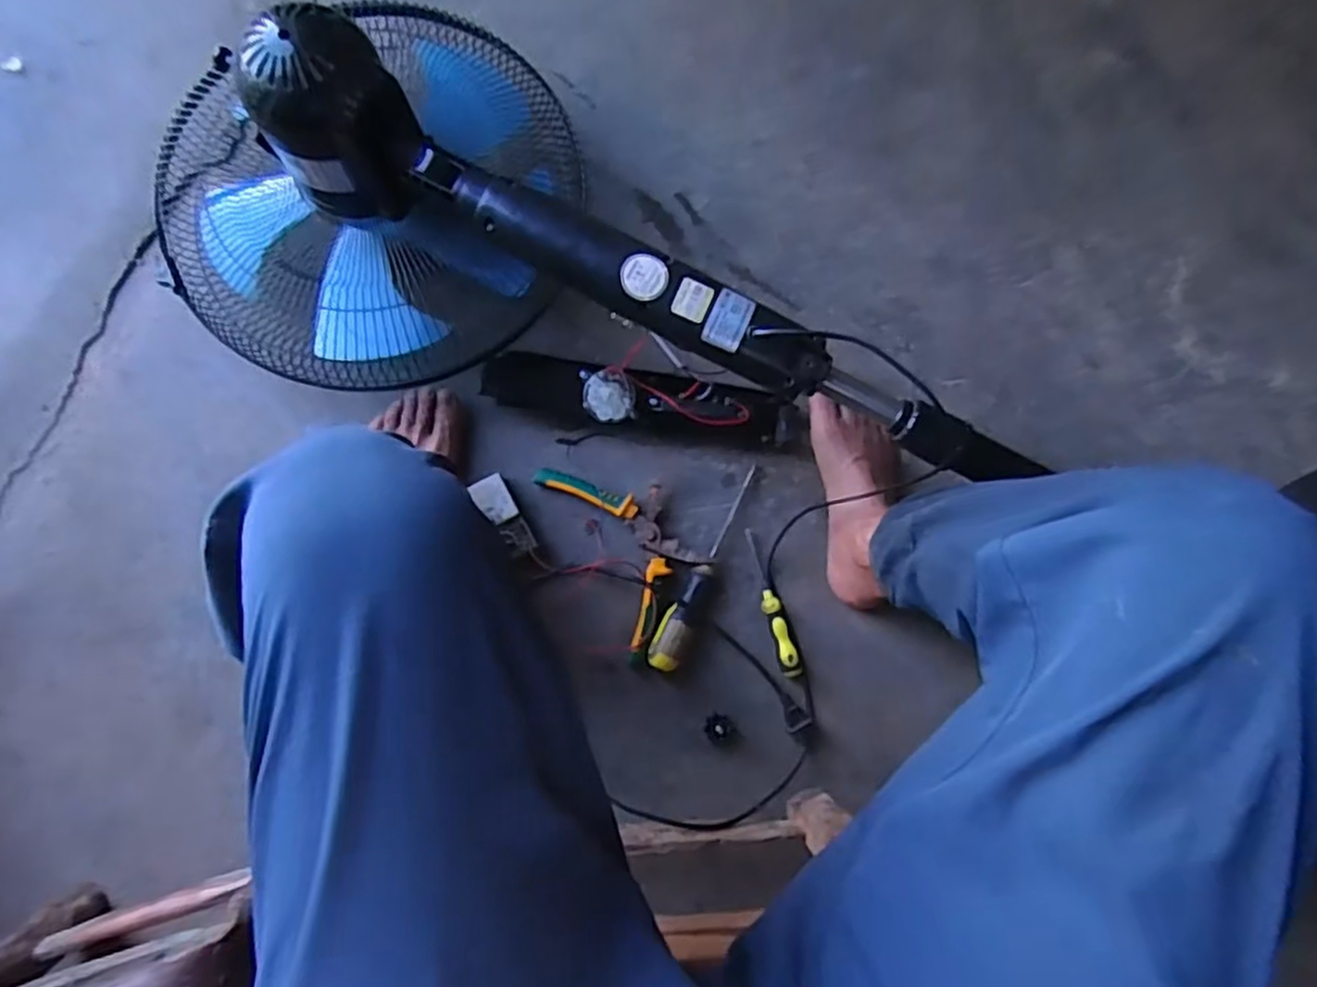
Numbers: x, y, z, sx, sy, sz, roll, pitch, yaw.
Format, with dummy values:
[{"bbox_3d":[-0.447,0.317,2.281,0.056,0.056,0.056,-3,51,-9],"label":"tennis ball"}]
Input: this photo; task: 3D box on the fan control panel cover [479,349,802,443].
[{"bbox_3d":[-0.014,-0.092,0.757,0.322,0.052,0.060,6,82,-5],"label":"fan control panel cover"}]

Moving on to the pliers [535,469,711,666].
[{"bbox_3d":[-0.025,0.051,0.737,0.104,0.014,0.207,-29,91,-7],"label":"pliers"}]

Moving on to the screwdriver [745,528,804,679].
[{"bbox_3d":[0.115,0.113,0.758,0.028,0.028,0.153,-20,90,-7],"label":"screwdriver"}]

